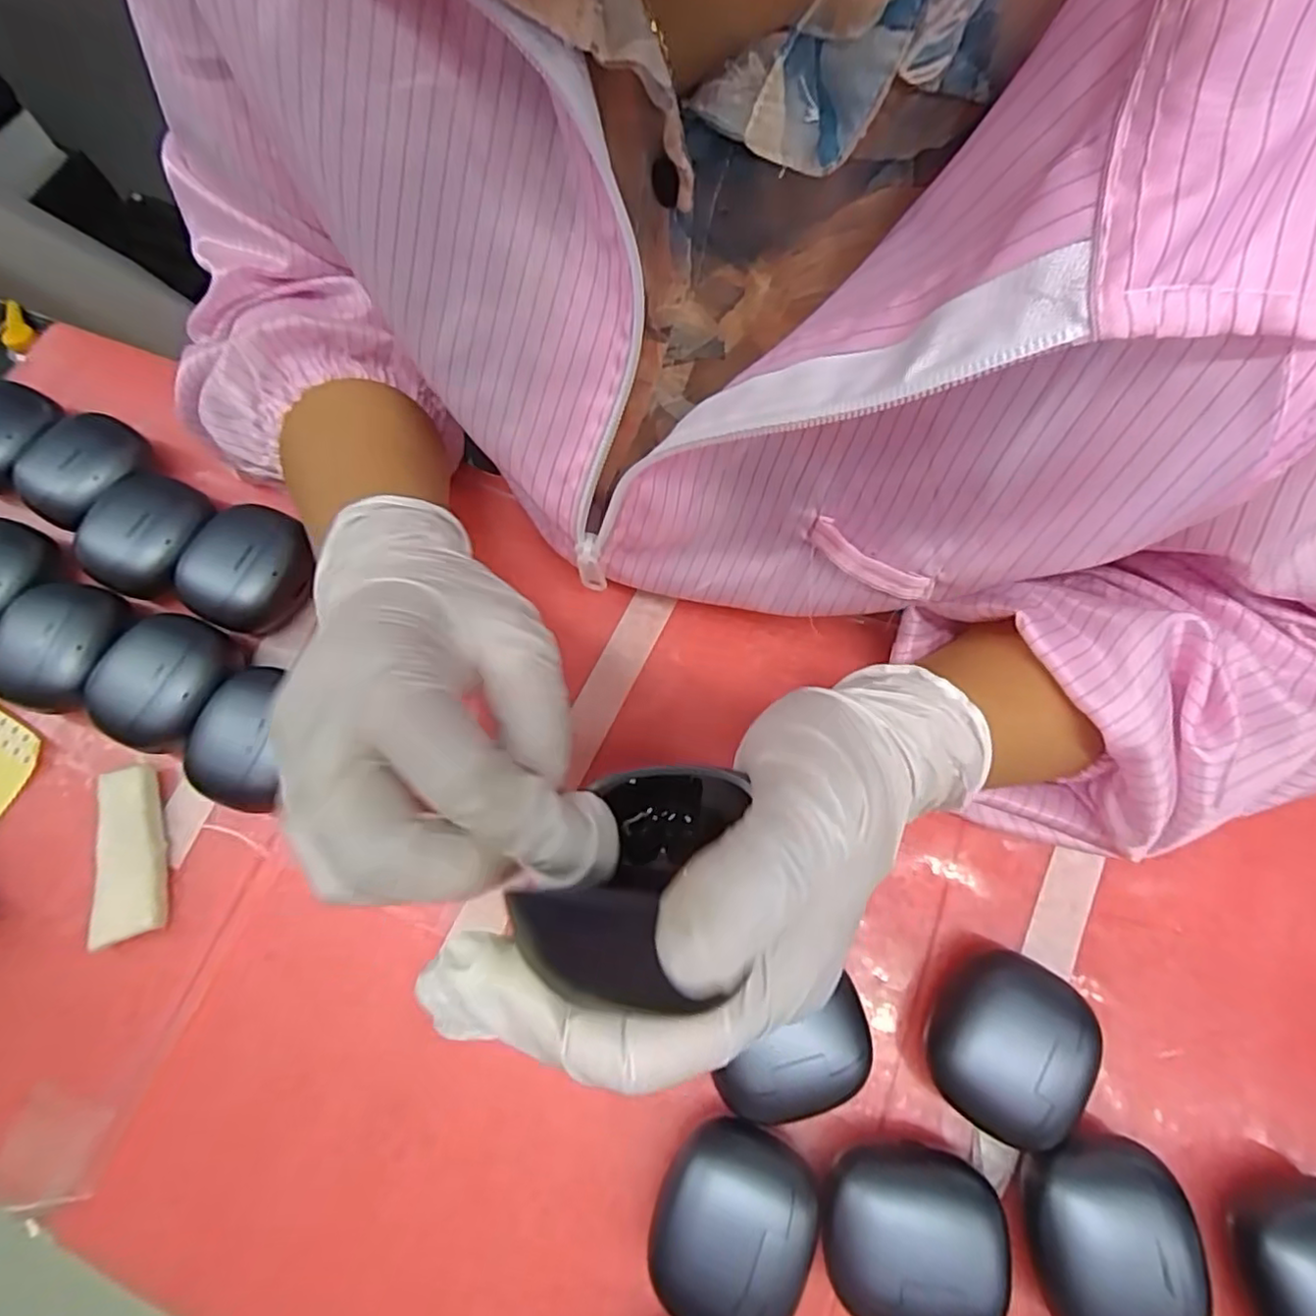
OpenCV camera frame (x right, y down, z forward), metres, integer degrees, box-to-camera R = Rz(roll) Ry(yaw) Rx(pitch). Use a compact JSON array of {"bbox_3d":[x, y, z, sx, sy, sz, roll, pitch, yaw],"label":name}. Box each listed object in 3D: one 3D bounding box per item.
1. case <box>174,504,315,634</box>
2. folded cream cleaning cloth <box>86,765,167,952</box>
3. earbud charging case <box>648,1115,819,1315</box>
[{"bbox_3d":[-0.183,-0.039,0.289,0.046,0.033,0.055,31,76,10],"label":"case"},{"bbox_3d":[-0.217,0.079,0.261,0.025,0.010,0.068,-13,73,-2],"label":"folded cream cleaning cloth"},{"bbox_3d":[0.024,0.187,0.210,0.047,0.030,0.056,23,75,8],"label":"earbud charging case"}]

